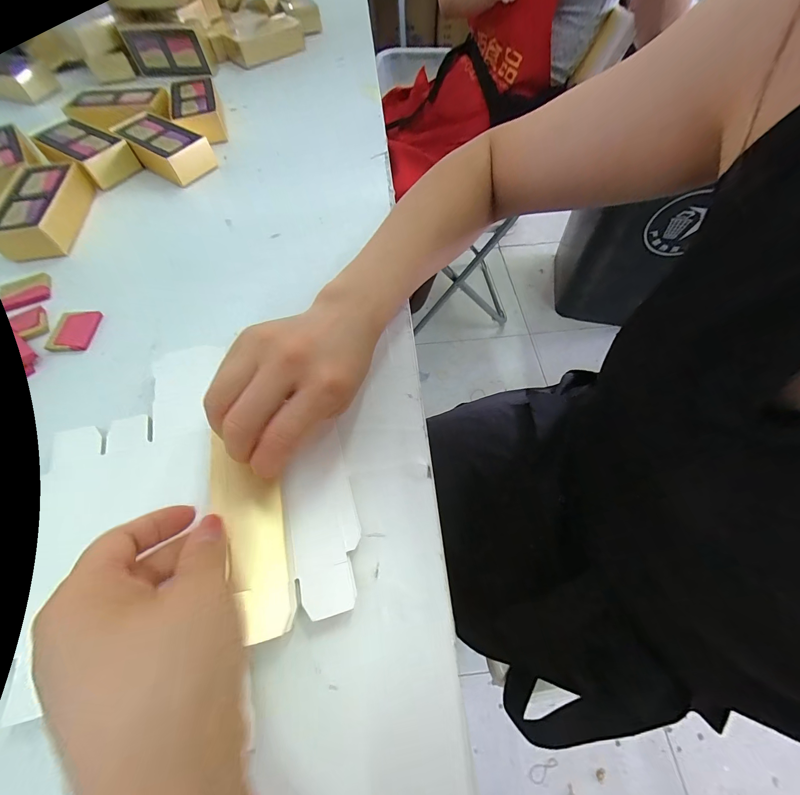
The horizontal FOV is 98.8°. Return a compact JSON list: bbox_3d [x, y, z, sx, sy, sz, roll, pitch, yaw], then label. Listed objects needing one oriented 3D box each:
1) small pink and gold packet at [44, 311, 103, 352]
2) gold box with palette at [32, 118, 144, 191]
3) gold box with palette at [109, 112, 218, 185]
[{"bbox_3d":[-0.281,-0.057,0.297,0.033,0.008,0.041,-3,62,0],"label":"small pink and gold packet"},{"bbox_3d":[-0.369,-0.289,0.404,0.117,0.034,0.058,31,65,17],"label":"gold box with palette"},{"bbox_3d":[-0.279,-0.297,0.408,0.117,0.033,0.057,31,65,17],"label":"gold box with palette"}]

